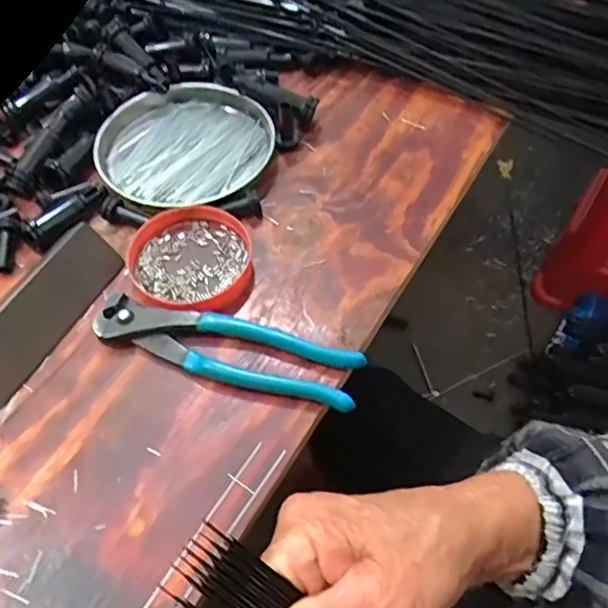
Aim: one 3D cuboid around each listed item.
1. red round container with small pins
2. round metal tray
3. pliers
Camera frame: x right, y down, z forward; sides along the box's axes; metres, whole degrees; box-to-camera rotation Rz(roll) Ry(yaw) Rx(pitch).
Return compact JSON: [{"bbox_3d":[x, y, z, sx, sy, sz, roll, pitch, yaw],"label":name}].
[{"bbox_3d":[-0.076,-0.031,0.385,0.080,0.015,0.082,2,57,-3],"label":"red round container with small pins"},{"bbox_3d":[-0.094,-0.129,0.451,0.132,0.021,0.128,-2,56,3],"label":"round metal tray"},{"bbox_3d":[-0.048,0.026,0.344,0.163,0.019,0.040,12,58,12],"label":"pliers"}]

